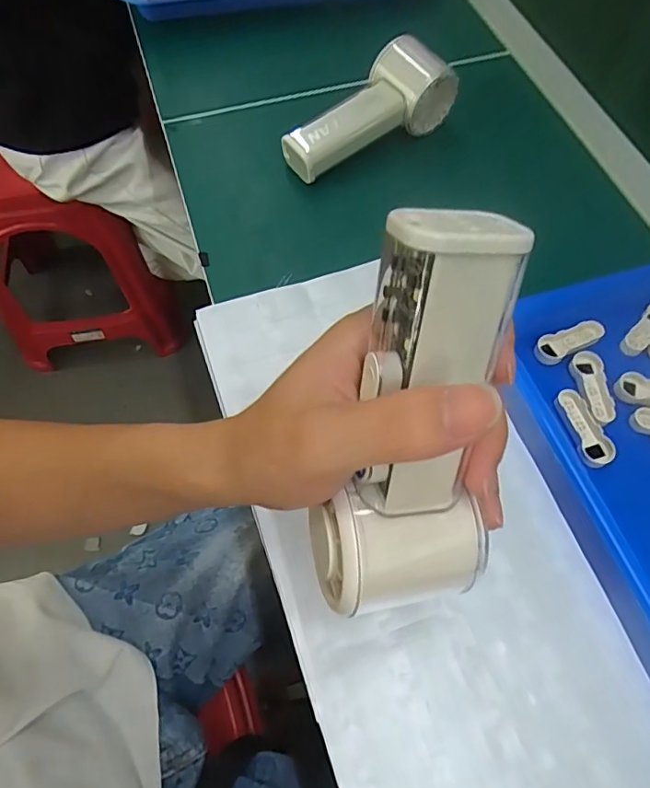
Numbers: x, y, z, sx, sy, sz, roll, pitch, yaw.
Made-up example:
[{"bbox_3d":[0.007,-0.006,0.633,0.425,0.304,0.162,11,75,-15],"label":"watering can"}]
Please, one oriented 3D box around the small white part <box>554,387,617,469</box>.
[{"bbox_3d":[0.161,0.021,0.327,0.019,0.006,0.050,-17,65,-10],"label":"small white part"}]

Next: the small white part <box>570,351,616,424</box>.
[{"bbox_3d":[0.174,-0.005,0.339,0.018,0.005,0.051,-3,63,-3],"label":"small white part"}]

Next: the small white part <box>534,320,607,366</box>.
[{"bbox_3d":[0.166,-0.036,0.358,0.051,0.010,0.019,-25,66,-13],"label":"small white part"}]

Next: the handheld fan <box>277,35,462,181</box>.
[{"bbox_3d":[0.035,-0.235,0.429,0.147,0.050,0.048,-31,68,-12],"label":"handheld fan"}]

